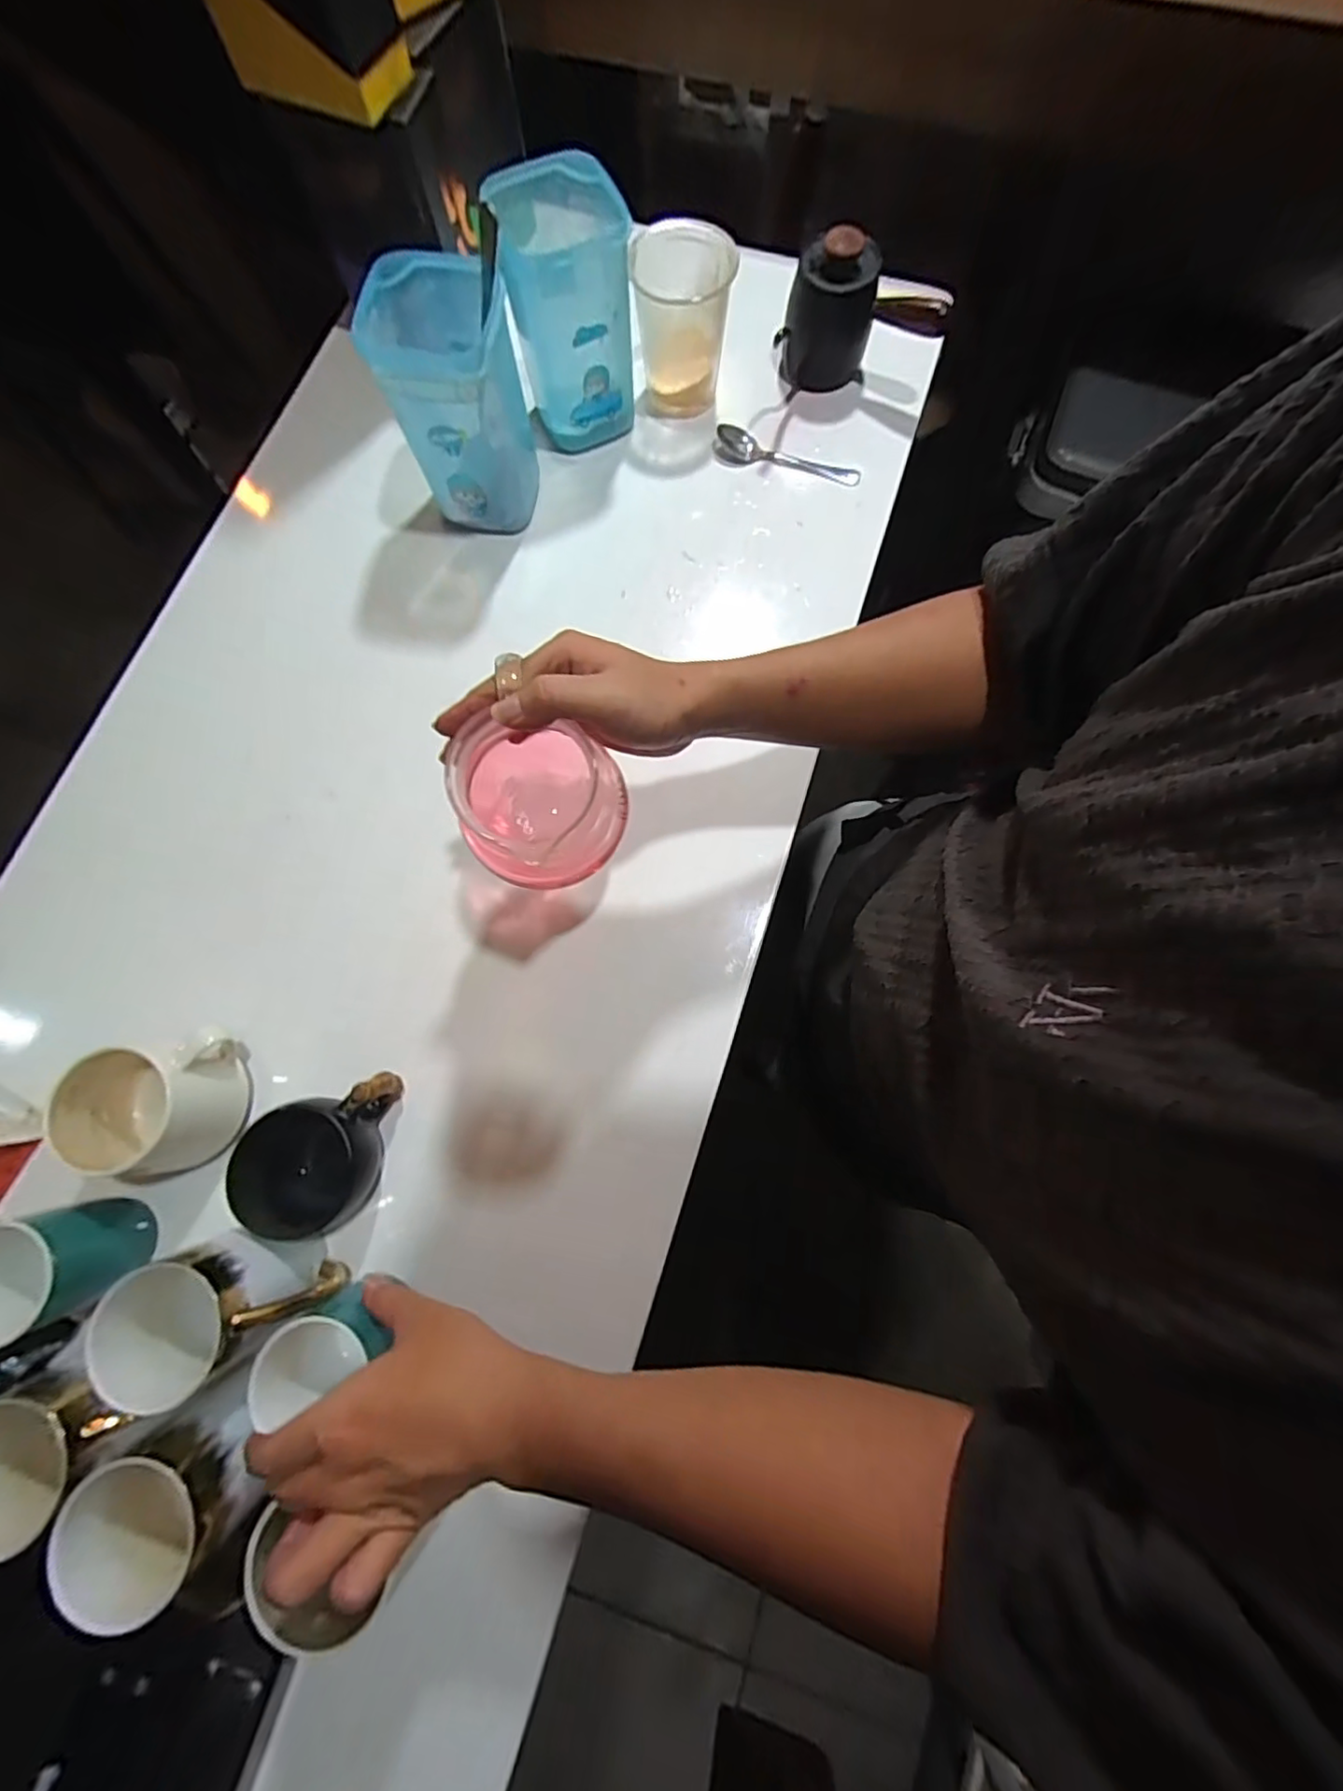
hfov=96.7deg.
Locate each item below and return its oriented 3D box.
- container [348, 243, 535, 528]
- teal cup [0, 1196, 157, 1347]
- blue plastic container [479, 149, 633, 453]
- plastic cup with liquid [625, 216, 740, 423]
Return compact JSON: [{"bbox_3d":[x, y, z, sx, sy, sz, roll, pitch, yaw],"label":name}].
[{"bbox_3d":[-0.173,-0.394,0.489,0.098,0.153,0.097,0,77,0],"label":"container"},{"bbox_3d":[-0.390,0.234,0.382,0.061,0.084,0.065,-23,78,-5],"label":"teal cup"},{"bbox_3d":[-0.083,-0.483,0.506,0.095,0.153,0.089,-13,77,-3],"label":"blue plastic container"},{"bbox_3d":[0.010,-0.517,0.538,0.083,0.109,0.082,5,77,1],"label":"plastic cup with liquid"}]

